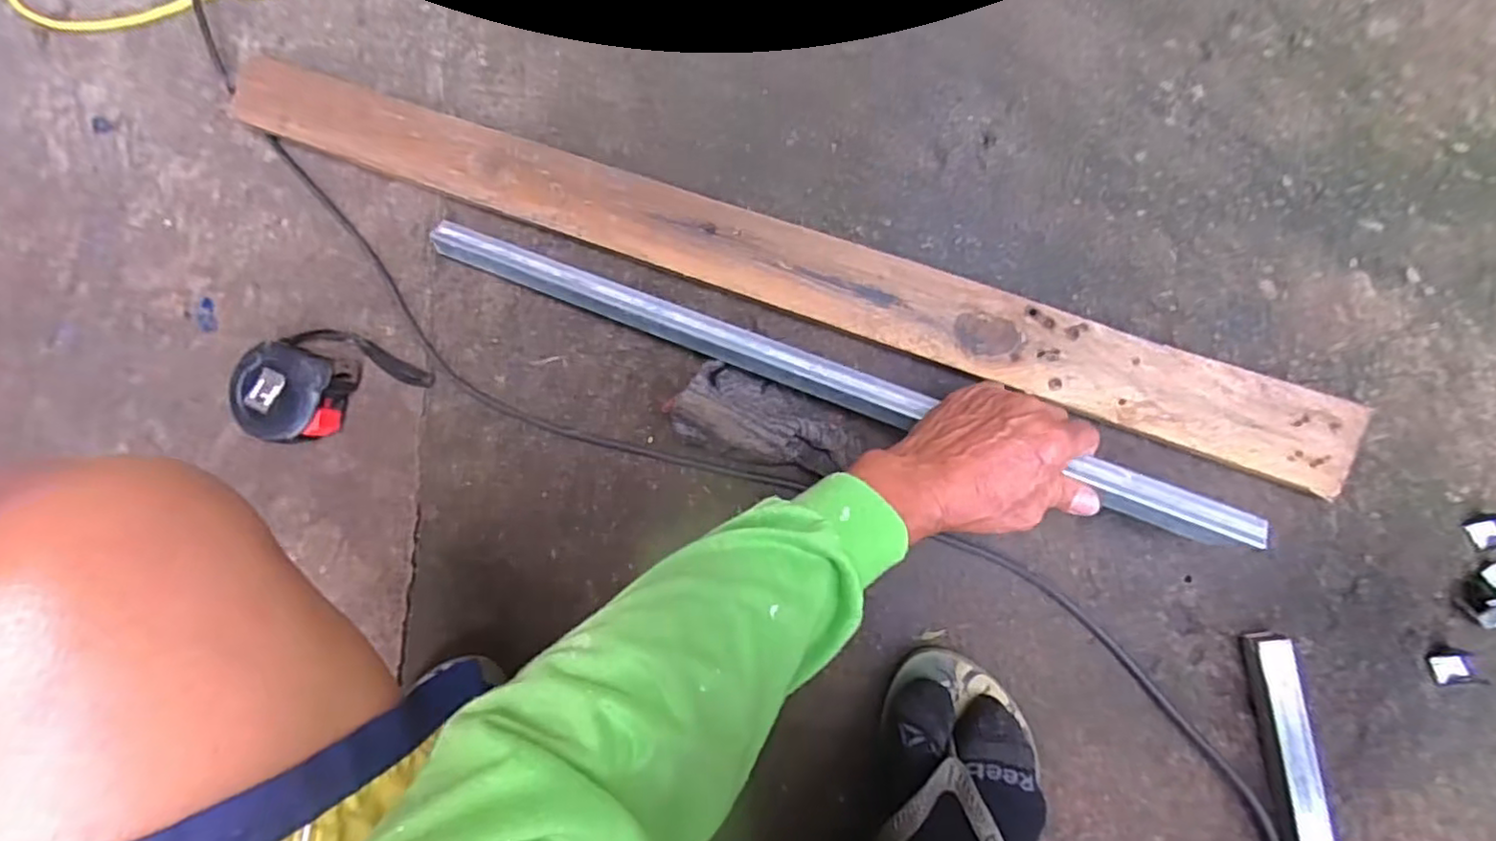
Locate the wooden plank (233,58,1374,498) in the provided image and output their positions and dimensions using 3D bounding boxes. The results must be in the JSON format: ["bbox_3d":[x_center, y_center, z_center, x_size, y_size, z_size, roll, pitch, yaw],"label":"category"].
[{"bbox_3d":[-0.012,-0.122,0.492,0.842,0.025,0.077,21,90,9],"label":"wooden plank"}]

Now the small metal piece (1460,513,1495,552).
[{"bbox_3d":[0.478,0.071,0.417,0.023,0.011,0.021,-21,84,7],"label":"small metal piece"}]

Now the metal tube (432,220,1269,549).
[{"bbox_3d":[0.031,-0.038,0.452,0.590,0.013,0.026,22,90,13],"label":"metal tube"}]

